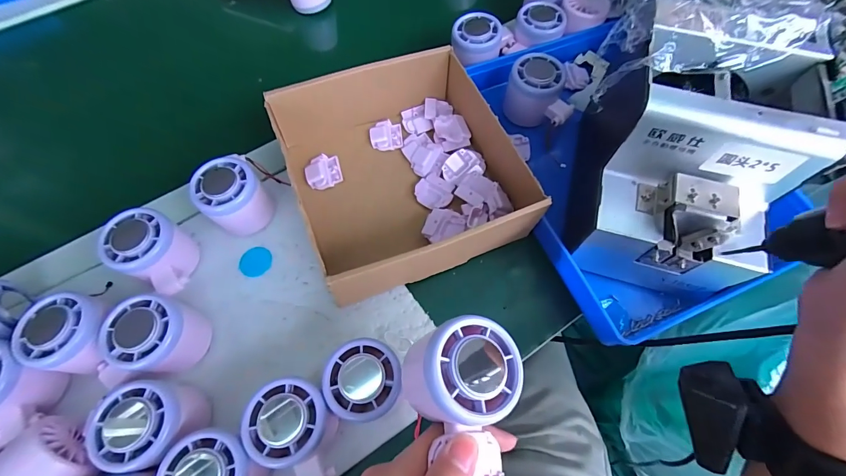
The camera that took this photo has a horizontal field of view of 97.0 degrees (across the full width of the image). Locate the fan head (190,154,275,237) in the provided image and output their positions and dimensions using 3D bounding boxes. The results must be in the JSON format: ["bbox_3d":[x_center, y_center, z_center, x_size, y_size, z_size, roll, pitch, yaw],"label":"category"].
[{"bbox_3d":[-0.174,-0.040,0.347,0.057,0.055,0.058,0,66,1],"label":"fan head"}]

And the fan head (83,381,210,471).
[{"bbox_3d":[-0.189,0.132,0.270,0.057,0.061,0.054,0,66,1],"label":"fan head"}]

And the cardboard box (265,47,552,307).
[{"bbox_3d":[-0.020,-0.075,0.362,0.211,0.056,0.219,-19,67,-8],"label":"cardboard box"}]

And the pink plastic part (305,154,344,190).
[{"bbox_3d":[-0.102,-0.067,0.383,0.036,0.011,0.036,0,66,1],"label":"pink plastic part"}]

